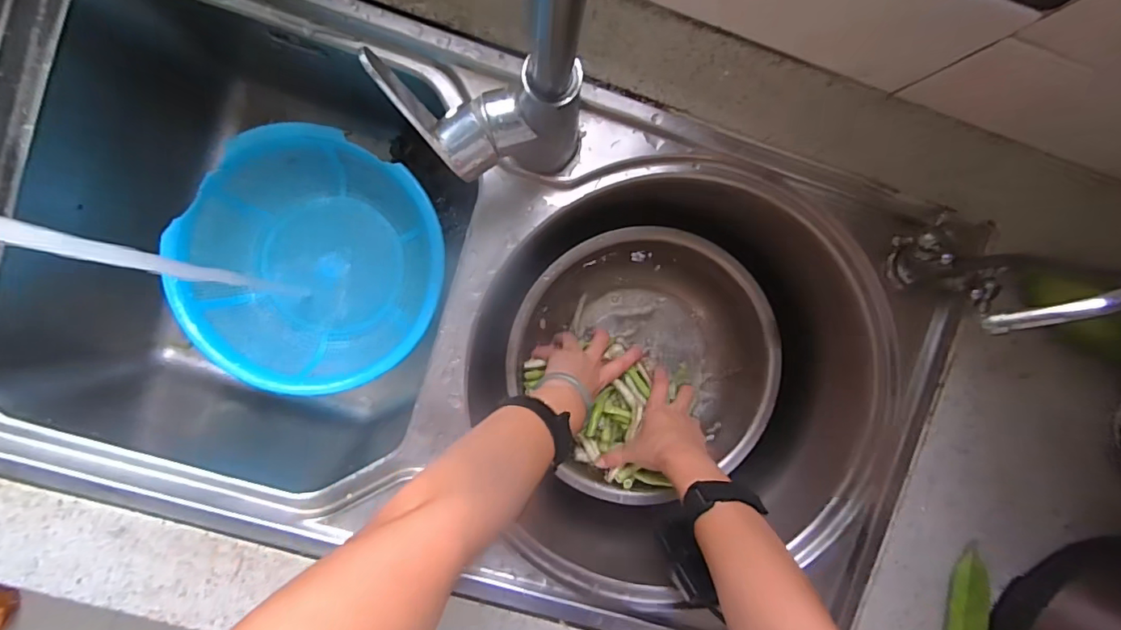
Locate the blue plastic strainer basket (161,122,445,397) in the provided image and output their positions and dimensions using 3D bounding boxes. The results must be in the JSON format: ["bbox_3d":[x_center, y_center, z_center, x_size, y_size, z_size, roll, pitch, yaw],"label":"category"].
[{"bbox_3d":[-0.262,-0.057,0.552,0.245,0.099,0.255,0,94,-2],"label":"blue plastic strainer basket"}]

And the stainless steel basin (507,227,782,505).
[{"bbox_3d":[0.096,0.045,0.578,0.269,0.072,0.290,0,94,-4],"label":"stainless steel basin"}]

